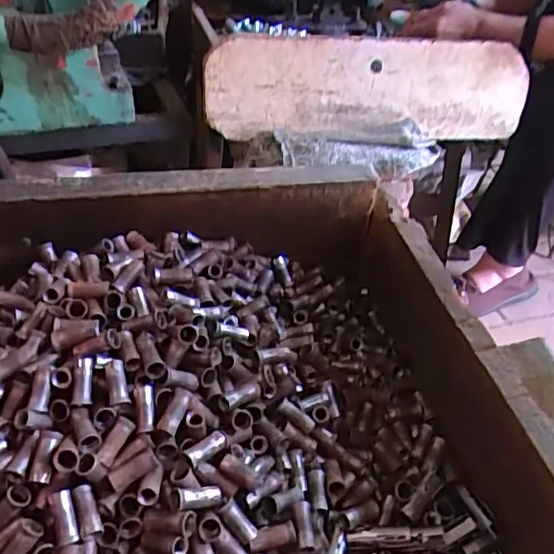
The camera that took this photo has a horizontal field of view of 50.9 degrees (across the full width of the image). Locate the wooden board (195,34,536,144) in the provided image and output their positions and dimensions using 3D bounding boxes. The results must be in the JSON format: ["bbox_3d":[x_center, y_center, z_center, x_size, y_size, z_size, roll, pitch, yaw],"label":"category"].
[{"bbox_3d":[0.143,-0.277,0.877,0.500,0.136,0.069,-2,40,-10],"label":"wooden board"}]

